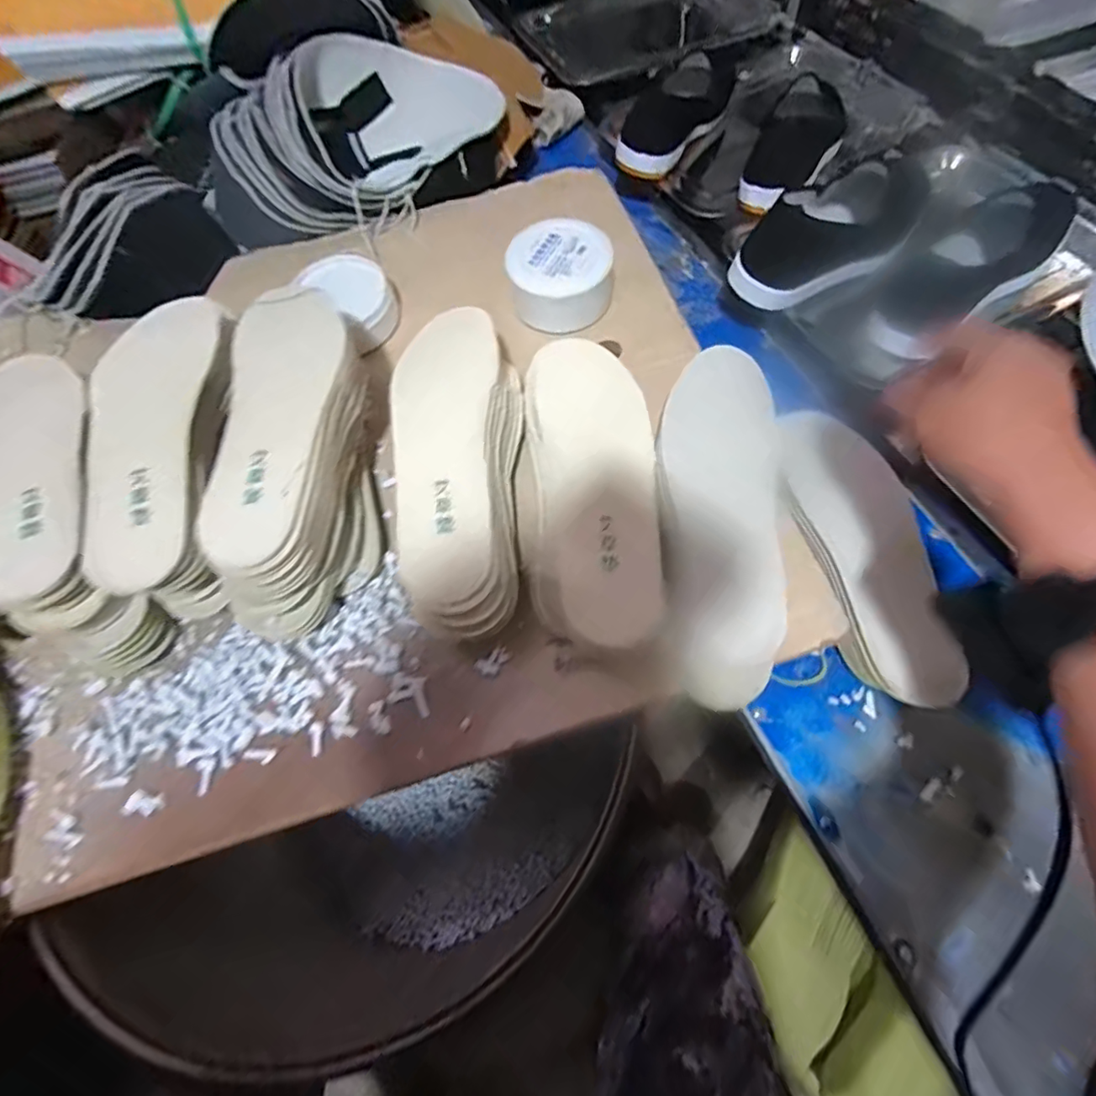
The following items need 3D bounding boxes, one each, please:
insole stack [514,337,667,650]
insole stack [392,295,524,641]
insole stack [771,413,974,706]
[{"bbox_3d":[0.028,-0.041,0.423,0.106,0.077,0.244,0,64,0],"label":"insole stack"},{"bbox_3d":[-0.067,-0.058,0.428,0.097,0.091,0.262,-6,65,-2],"label":"insole stack"},{"bbox_3d":[0.259,-0.003,0.433,0.085,0.021,0.251,-6,64,-2],"label":"insole stack"}]

